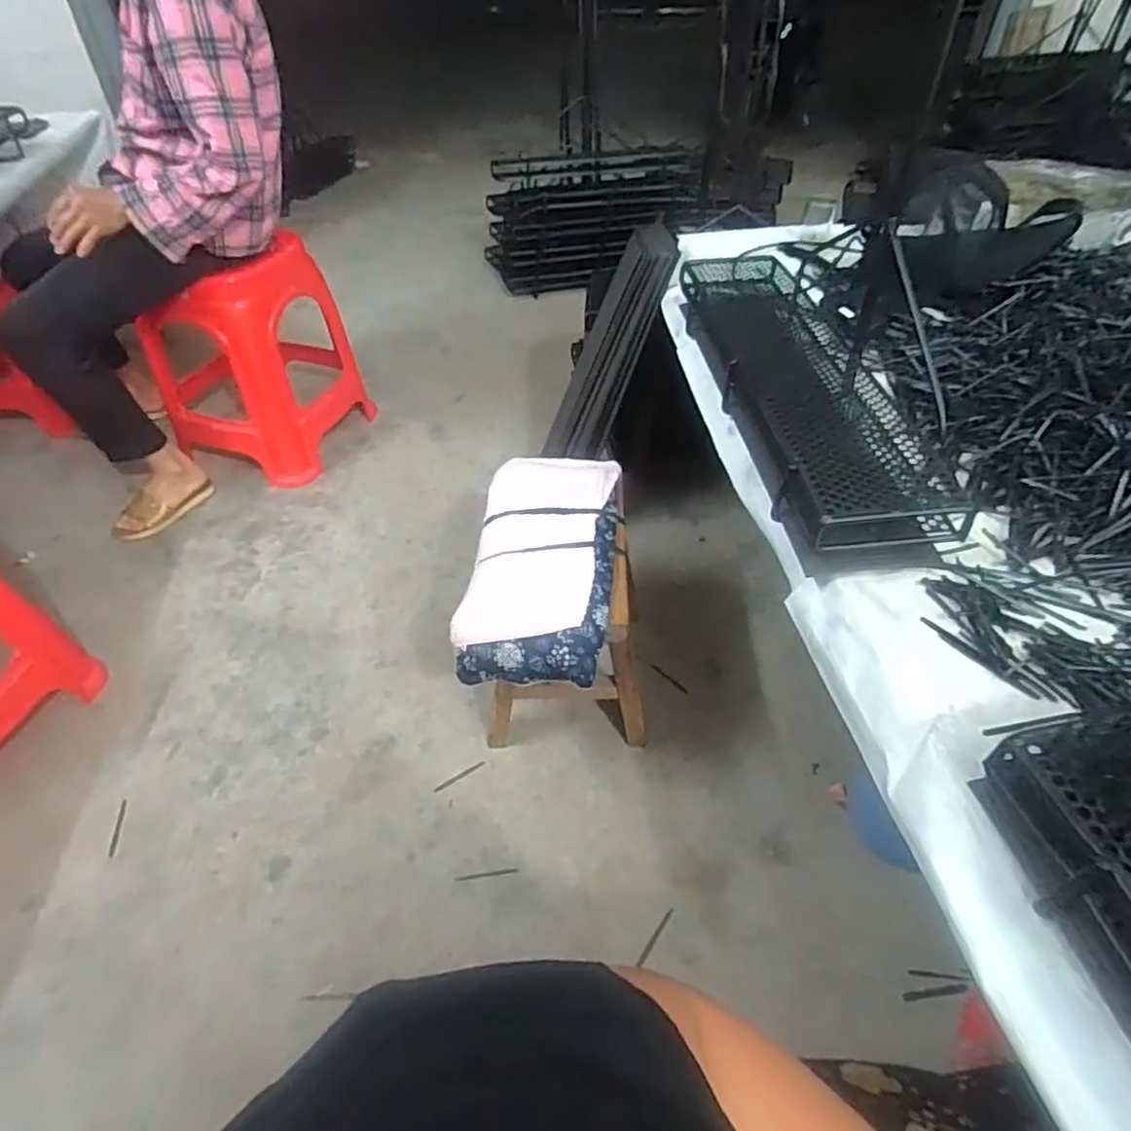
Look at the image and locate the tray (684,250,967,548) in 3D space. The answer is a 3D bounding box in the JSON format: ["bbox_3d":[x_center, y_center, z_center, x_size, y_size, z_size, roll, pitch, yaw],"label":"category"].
[{"bbox_3d":[0.284,-0.265,0.894,0.158,0.078,0.660,-4,45,-3],"label":"tray"}]

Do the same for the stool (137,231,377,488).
[{"bbox_3d":[-0.725,-0.489,1.609,0.365,0.449,0.386,18,47,15],"label":"stool"}]

